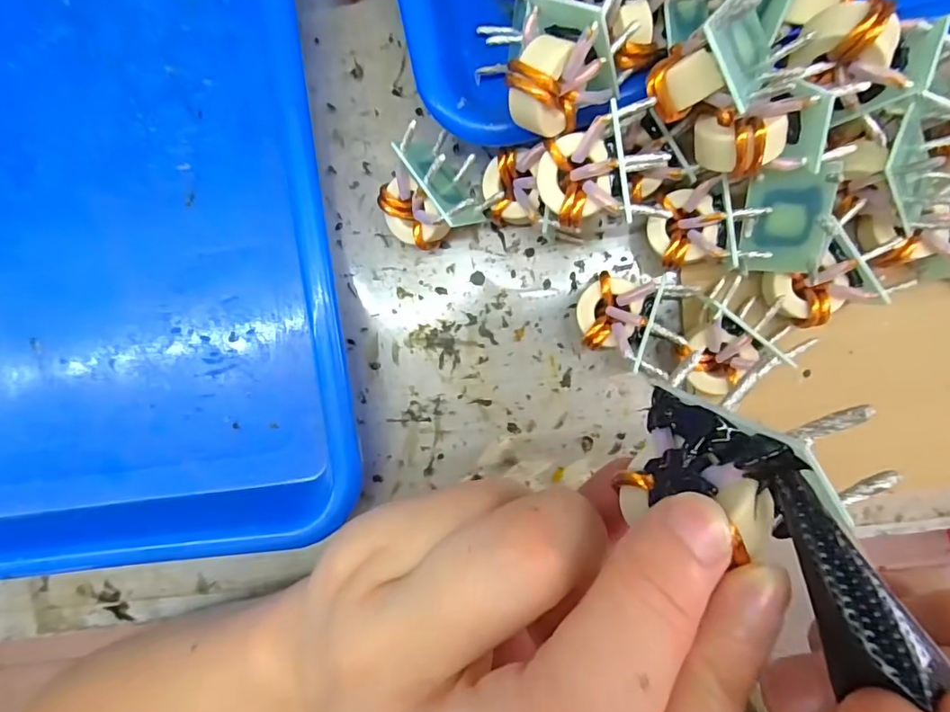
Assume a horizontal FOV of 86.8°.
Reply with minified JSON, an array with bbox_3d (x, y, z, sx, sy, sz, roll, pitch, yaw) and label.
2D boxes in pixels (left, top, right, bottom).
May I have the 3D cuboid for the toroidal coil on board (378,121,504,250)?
[{"bbox_3d":[-0.017,-0.065,0.199,0.041,0.031,0.036,-30,92,3],"label":"toroidal coil on board"}]

